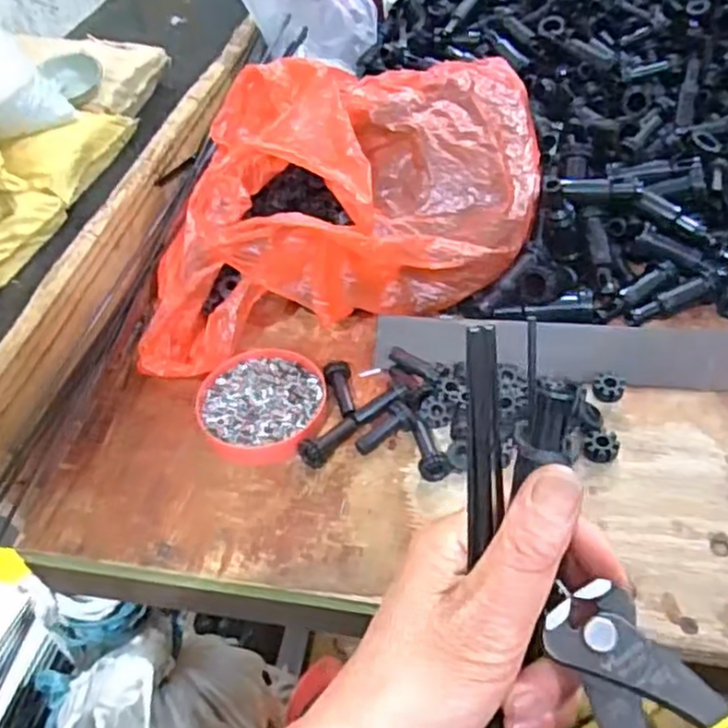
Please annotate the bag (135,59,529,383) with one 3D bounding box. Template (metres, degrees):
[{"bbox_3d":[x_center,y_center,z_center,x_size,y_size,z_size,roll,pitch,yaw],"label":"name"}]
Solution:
[{"bbox_3d":[-0.010,-0.122,0.505,0.320,0.122,0.187,-16,48,-9],"label":"bag"}]

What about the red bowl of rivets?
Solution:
[{"bbox_3d":[-0.065,0.025,0.455,0.079,0.016,0.084,-3,47,3],"label":"red bowl of rivets"}]

